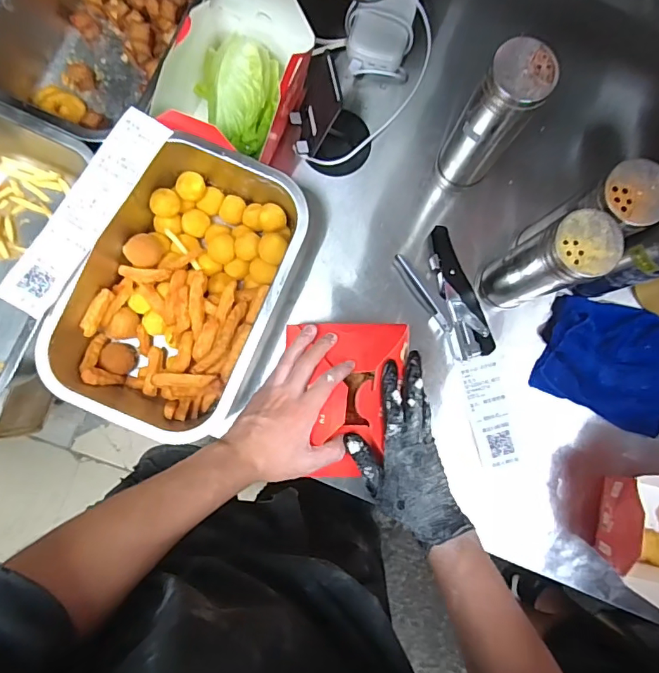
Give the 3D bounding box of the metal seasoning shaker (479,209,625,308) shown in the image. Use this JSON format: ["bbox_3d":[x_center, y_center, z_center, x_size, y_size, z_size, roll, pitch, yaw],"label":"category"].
[{"bbox_3d":[0.223,-0.075,0.509,0.057,0.183,0.059,0,86,-2],"label":"metal seasoning shaker"}]

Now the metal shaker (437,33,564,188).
[{"bbox_3d":[0.175,-0.232,0.528,0.062,0.197,0.058,0,86,-2],"label":"metal shaker"}]

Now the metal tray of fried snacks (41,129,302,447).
[{"bbox_3d":[-0.162,-0.051,0.548,0.201,0.088,0.308,23,85,0],"label":"metal tray of fried snacks"}]

